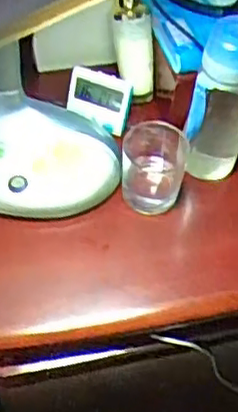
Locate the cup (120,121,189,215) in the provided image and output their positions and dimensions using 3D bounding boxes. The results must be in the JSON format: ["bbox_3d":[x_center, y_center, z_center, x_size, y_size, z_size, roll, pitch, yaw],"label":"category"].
[{"bbox_3d":[0.037,-0.049,0.796,0.075,0.082,0.079,2,55,-3],"label":"cup"}]

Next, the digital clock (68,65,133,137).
[{"bbox_3d":[-0.026,-0.128,0.840,0.075,0.073,0.021,16,33,2],"label":"digital clock"}]

